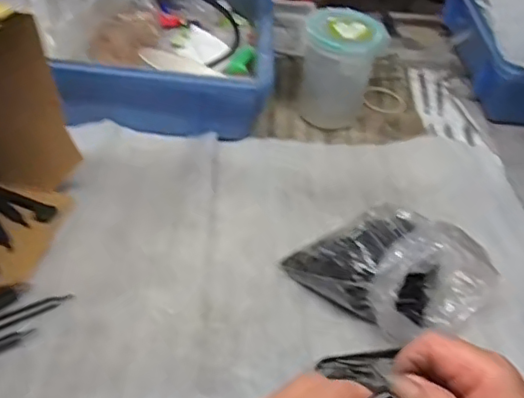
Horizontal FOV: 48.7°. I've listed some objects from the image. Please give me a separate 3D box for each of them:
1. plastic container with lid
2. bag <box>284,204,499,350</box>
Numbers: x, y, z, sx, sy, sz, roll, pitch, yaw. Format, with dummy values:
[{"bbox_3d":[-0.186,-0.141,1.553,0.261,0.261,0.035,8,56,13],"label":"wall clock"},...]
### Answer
[{"bbox_3d":[0.078,-0.132,0.600,0.077,0.104,0.082,12,42,5],"label":"plastic container with lid"},{"bbox_3d":[0.099,0.044,0.434,0.097,0.074,0.130,-31,54,-35],"label":"bag"}]

